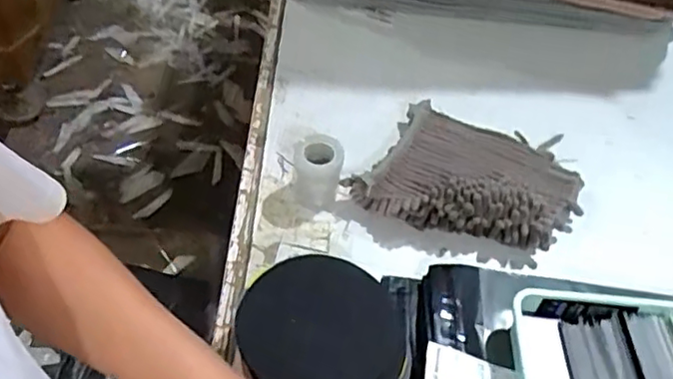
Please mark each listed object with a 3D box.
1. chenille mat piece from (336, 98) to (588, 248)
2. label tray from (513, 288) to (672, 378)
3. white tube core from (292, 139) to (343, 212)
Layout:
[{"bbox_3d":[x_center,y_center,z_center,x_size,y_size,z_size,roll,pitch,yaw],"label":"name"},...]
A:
[{"bbox_3d":[0.157,-0.020,0.706,0.230,0.046,0.195,23,52,13],"label":"chenille mat piece"},{"bbox_3d":[0.245,0.155,0.544,0.170,0.039,0.127,4,50,-2],"label":"label tray"},{"bbox_3d":[-0.021,-0.017,0.668,0.051,0.069,0.050,7,50,0],"label":"white tube core"}]

